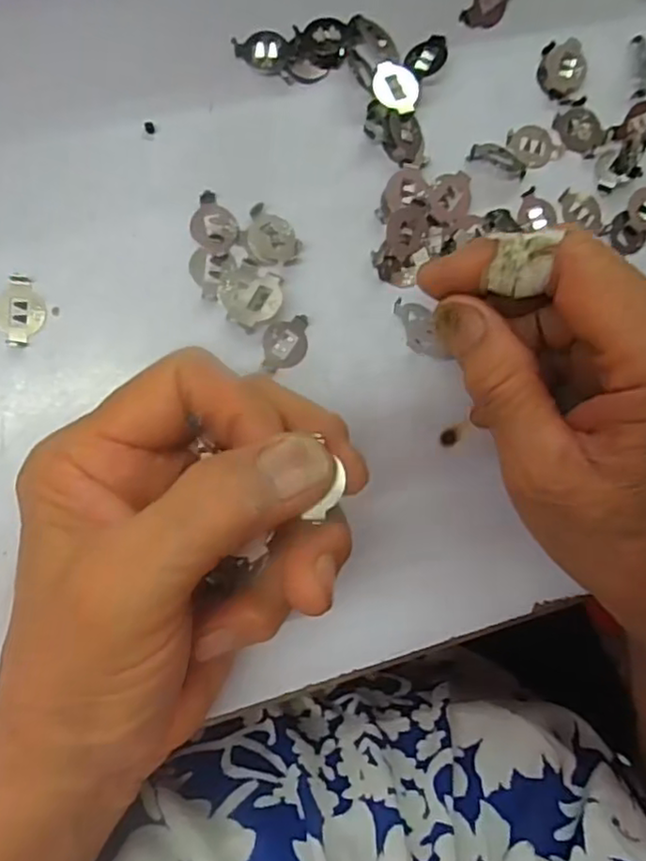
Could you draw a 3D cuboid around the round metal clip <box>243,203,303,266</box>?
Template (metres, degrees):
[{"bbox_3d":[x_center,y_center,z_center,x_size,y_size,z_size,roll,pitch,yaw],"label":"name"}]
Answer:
[{"bbox_3d":[-0.017,-0.068,0.233,0.020,0.004,0.021,0,89,-10],"label":"round metal clip"}]

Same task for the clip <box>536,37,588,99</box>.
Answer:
[{"bbox_3d":[0.092,-0.140,0.251,0.019,0.005,0.020,0,89,-10],"label":"clip"}]

